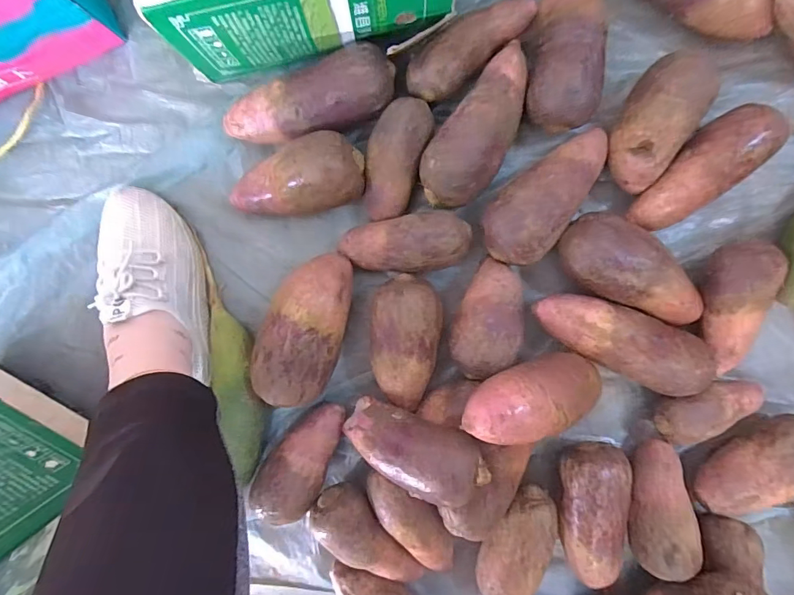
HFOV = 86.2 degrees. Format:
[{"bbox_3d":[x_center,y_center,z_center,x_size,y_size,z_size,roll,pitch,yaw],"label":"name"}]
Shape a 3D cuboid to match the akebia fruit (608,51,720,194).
[{"bbox_3d":[0.258,-0.174,0.429,0.067,0.064,0.129,25,94,-2],"label":"akebia fruit"}]

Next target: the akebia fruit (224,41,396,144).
[{"bbox_3d":[-0.091,-0.203,0.435,0.179,0.059,0.071,-12,94,1],"label":"akebia fruit"}]

